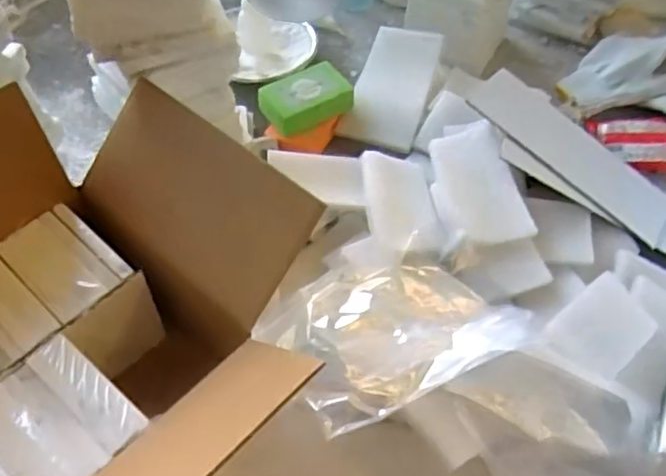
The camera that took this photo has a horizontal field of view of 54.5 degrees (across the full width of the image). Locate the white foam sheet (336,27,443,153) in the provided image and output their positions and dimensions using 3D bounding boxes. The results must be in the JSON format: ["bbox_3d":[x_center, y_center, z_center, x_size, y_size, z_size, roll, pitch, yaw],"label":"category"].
[{"bbox_3d":[0.070,-0.176,0.754,0.088,0.007,0.148,17,80,17],"label":"white foam sheet"}]

